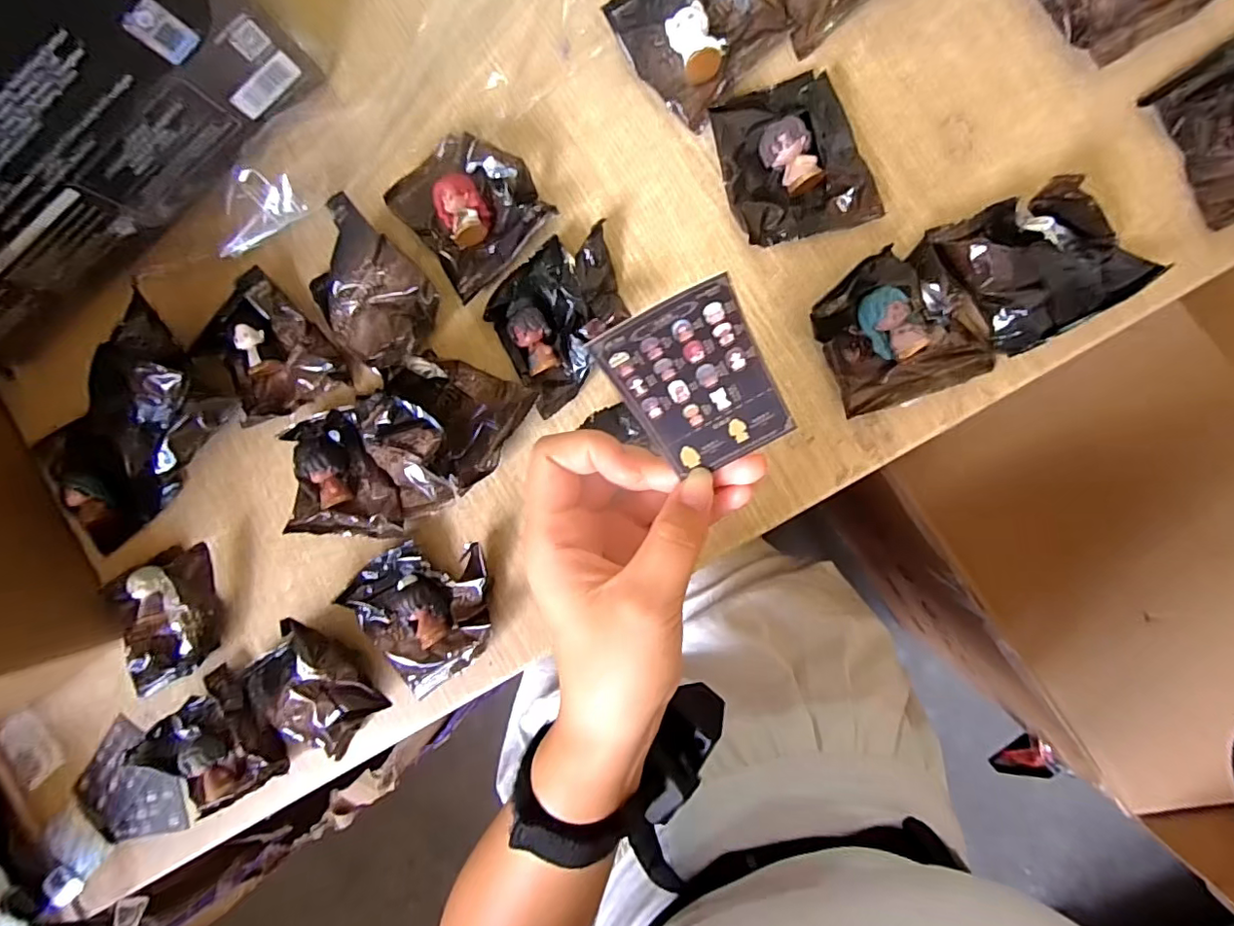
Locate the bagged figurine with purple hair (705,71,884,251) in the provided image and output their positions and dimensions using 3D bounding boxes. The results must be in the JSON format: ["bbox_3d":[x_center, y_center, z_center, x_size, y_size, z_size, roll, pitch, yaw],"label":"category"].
[{"bbox_3d":[0.098,-0.174,0.318,0.073,0.023,0.090,-18,88,8],"label":"bagged figurine with purple hair"}]

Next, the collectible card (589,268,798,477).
[{"bbox_3d":[0.027,-0.025,0.180,0.043,0.006,0.066,-29,130,13],"label":"collectible card"}]

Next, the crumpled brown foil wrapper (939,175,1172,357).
[{"bbox_3d":[0.223,-0.106,0.293,0.074,0.032,0.071,-32,86,7],"label":"crumpled brown foil wrapper"}]

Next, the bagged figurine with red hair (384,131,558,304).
[{"bbox_3d":[-0.090,-0.158,0.346,0.077,0.026,0.087,-38,85,7],"label":"bagged figurine with red hair"}]

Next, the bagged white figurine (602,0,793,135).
[{"bbox_3d":[0.046,-0.252,0.324,0.075,0.026,0.080,-42,85,6],"label":"bagged white figurine"}]

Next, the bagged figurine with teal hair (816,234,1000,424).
[{"bbox_3d":[0.154,-0.074,0.308,0.081,0.030,0.080,-24,87,8],"label":"bagged figurine with teal hair"}]

